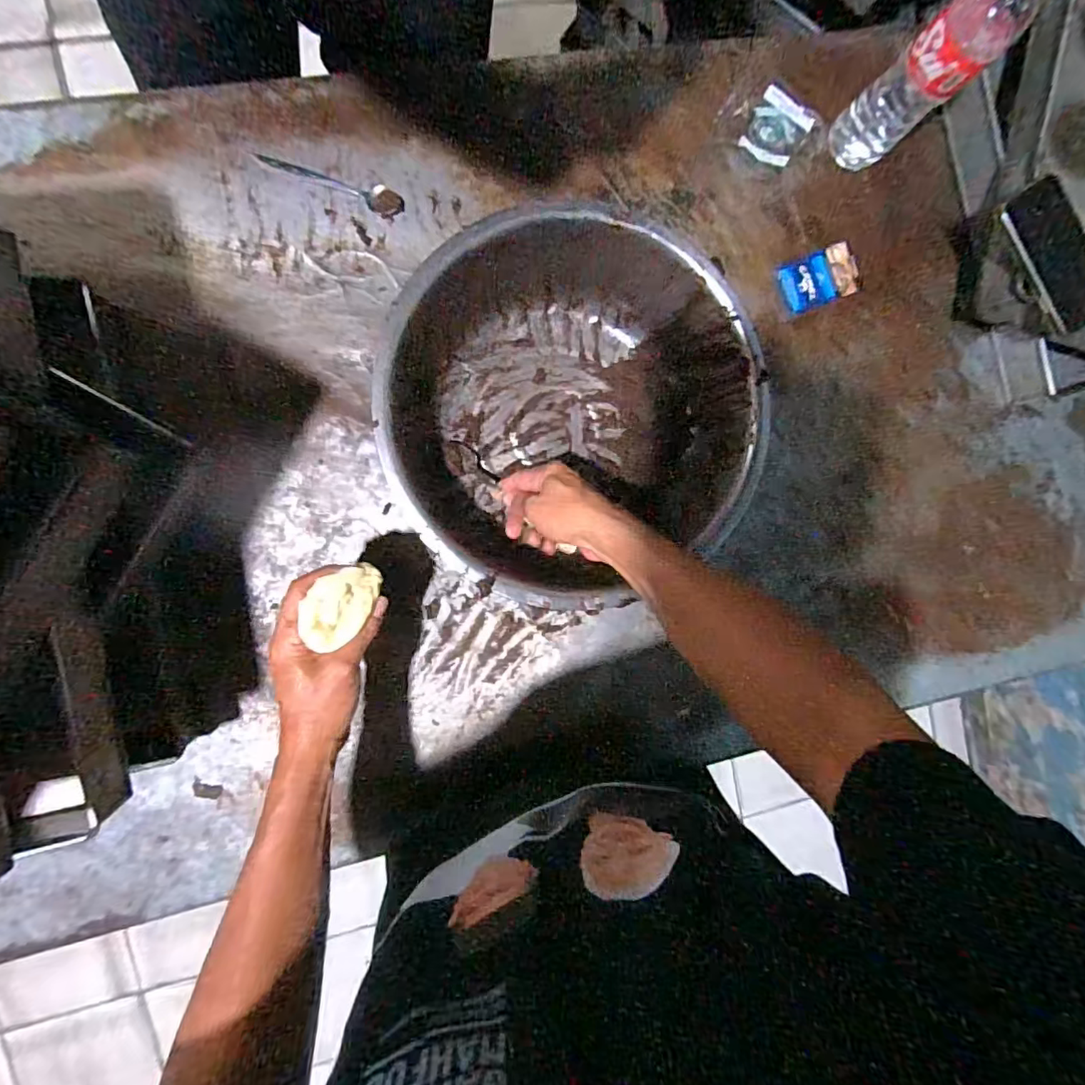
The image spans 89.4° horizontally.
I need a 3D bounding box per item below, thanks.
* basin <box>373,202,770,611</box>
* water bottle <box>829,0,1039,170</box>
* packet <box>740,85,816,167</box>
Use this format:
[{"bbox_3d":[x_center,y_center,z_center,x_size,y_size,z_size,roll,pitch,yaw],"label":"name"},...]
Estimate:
[{"bbox_3d":[0.046,-0.132,0.540,0.351,0.115,0.356,0,92,-7],"label":"basin"},{"bbox_3d":[0.373,-0.454,0.527,0.059,0.196,0.068,-42,97,-4],"label":"water bottle"},{"bbox_3d":[0.257,-0.453,0.604,0.061,0.013,0.070,33,88,-7],"label":"packet"}]

